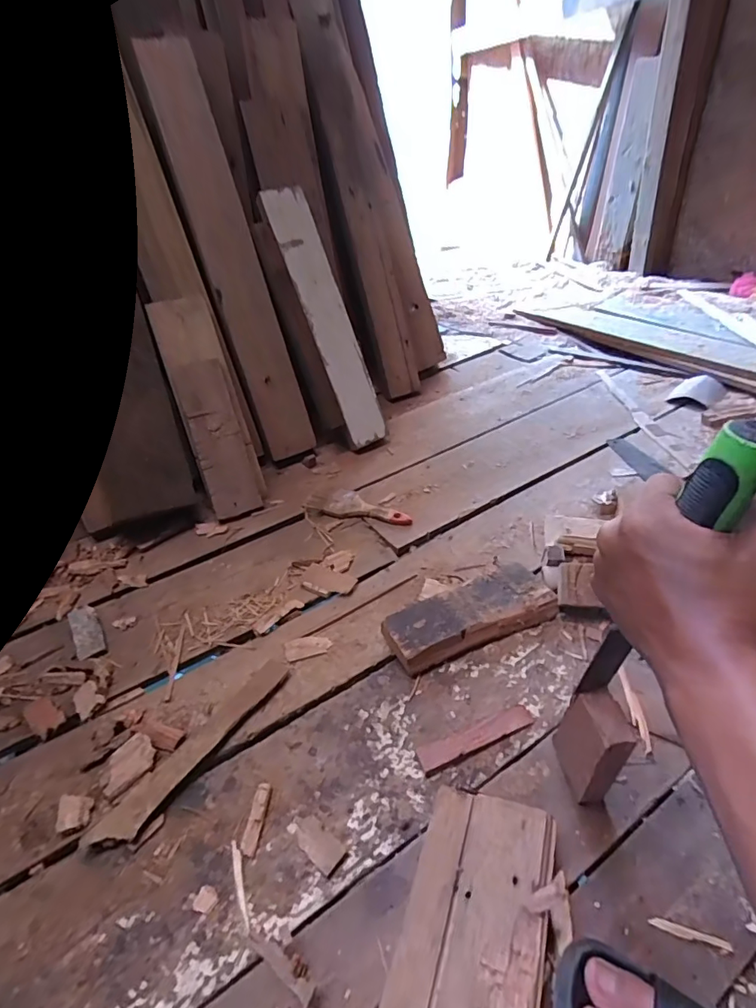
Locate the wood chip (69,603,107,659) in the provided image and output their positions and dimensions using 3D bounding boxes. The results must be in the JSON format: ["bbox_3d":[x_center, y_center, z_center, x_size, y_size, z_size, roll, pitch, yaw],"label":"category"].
[{"bbox_3d":[-0.421,0.181,0.689,0.035,0.006,0.111,-27,44,-25],"label":"wood chip"}]

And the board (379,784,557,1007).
[{"bbox_3d":[0.065,0.342,0.350,0.105,0.024,0.237,11,42,18],"label":"board"}]

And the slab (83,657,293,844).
[{"bbox_3d":[-0.199,0.268,0.538,0.042,0.020,0.244,23,47,29],"label":"slab"}]

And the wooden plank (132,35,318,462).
[{"bbox_3d":[-0.271,-0.453,0.908,0.097,0.734,0.028,-21,14,-19],"label":"wooden plank"}]

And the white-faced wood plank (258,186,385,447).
[{"bbox_3d":[-0.096,-0.360,0.944,0.089,0.492,0.025,-26,13,-24],"label":"white-faced wood plank"}]

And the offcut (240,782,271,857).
[{"bbox_3d":[-0.122,0.314,0.478,0.016,0.011,0.061,1,40,7],"label":"offcut"}]

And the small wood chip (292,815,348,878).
[{"bbox_3d":[-0.058,0.325,0.460,0.059,0.004,0.026,28,49,33],"label":"small wood chip"}]

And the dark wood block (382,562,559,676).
[{"bbox_3d":[0.123,0.150,0.641,0.224,0.040,0.087,-19,41,-16],"label":"dark wood block"}]

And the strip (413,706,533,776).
[{"bbox_3d":[0.109,0.256,0.528,0.136,0.009,0.027,-17,41,-15],"label":"strip"}]

